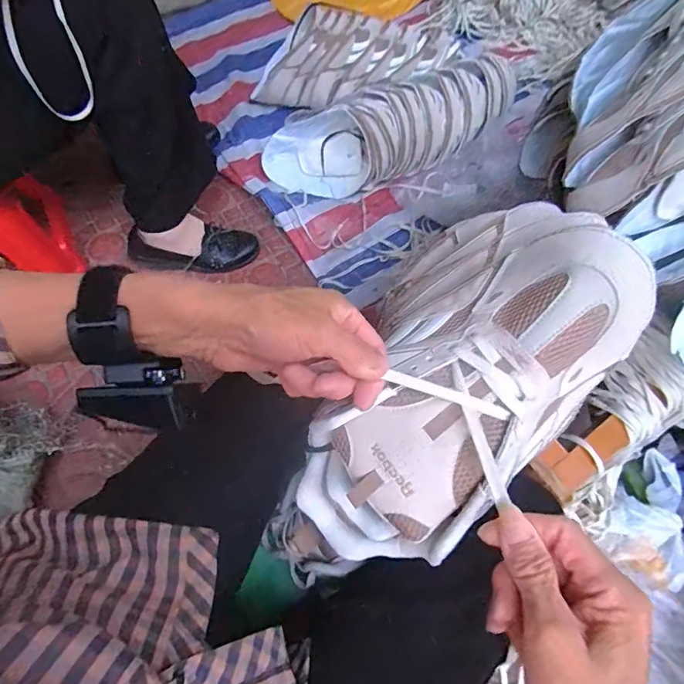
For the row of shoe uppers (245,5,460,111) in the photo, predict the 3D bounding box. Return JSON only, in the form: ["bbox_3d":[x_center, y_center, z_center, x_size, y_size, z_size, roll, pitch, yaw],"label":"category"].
[{"bbox_3d":[0.022,-0.682,1.085,0.469,0.136,0.178,-3,65,-3],"label":"row of shoe uppers"}]

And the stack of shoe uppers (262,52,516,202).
[{"bbox_3d":[0.104,-0.476,1.007,0.579,0.166,0.184,-18,66,7],"label":"stack of shoe uppers"}]

